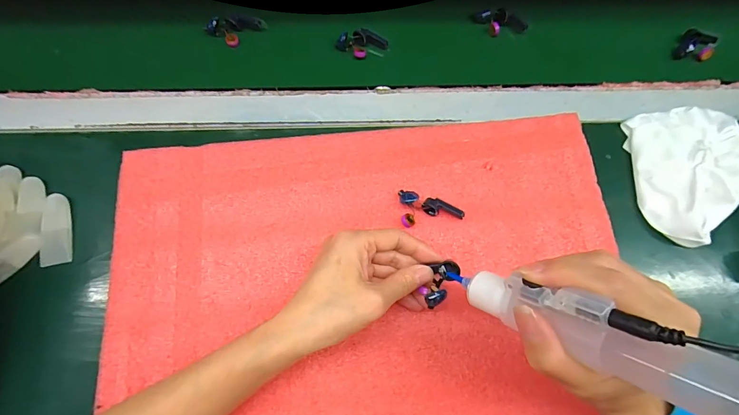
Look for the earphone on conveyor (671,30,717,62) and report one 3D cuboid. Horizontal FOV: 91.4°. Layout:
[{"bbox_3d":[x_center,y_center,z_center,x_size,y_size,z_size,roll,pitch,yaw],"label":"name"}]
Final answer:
[{"bbox_3d":[0.338,-0.168,0.373,0.034,0.013,0.045,39,76,10],"label":"earphone on conveyor"}]

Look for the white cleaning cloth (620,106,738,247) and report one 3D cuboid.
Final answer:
[{"bbox_3d":[0.288,-0.041,0.321,0.118,0.032,0.113,-27,76,-10],"label":"white cleaning cloth"}]

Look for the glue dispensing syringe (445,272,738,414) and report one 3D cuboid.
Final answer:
[{"bbox_3d":[0.117,0.061,0.144,0.025,0.212,0.036,-50,122,-14],"label":"glue dispensing syringe"}]

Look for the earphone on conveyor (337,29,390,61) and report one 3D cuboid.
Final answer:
[{"bbox_3d":[-0.007,-0.161,0.358,0.048,0.014,0.025,-13,74,-6],"label":"earphone on conveyor"}]

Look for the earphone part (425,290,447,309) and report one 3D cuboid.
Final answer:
[{"bbox_3d":[0.045,0.060,0.243,0.015,0.006,0.009,-32,77,-11],"label":"earphone part"}]

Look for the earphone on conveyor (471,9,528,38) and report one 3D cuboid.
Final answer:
[{"bbox_3d":[0.136,-0.191,0.374,0.053,0.014,0.026,-5,73,-4],"label":"earphone on conveyor"}]

